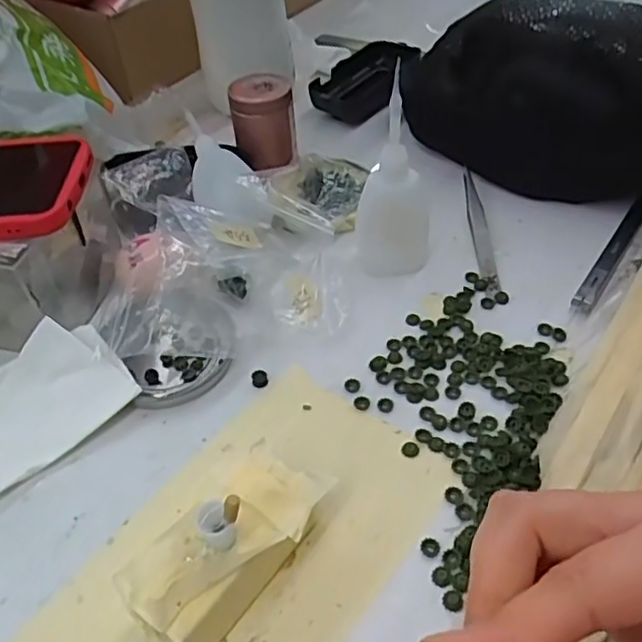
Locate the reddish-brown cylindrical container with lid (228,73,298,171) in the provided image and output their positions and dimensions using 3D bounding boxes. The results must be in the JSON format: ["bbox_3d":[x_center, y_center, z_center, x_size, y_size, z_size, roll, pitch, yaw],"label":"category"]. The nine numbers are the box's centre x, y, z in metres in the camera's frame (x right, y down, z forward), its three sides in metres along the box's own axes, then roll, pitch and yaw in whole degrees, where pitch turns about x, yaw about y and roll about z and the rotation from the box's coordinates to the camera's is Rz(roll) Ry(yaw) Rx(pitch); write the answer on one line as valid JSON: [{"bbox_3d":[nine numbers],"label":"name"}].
[{"bbox_3d":[-0.041,-0.142,0.465,0.043,0.060,0.038,-7,47,-4],"label":"reddish-brown cylindrical container with lid"}]

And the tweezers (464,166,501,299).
[{"bbox_3d":[0.104,-0.066,0.425,0.013,0.007,0.132,0,47,3],"label":"tweezers"}]

